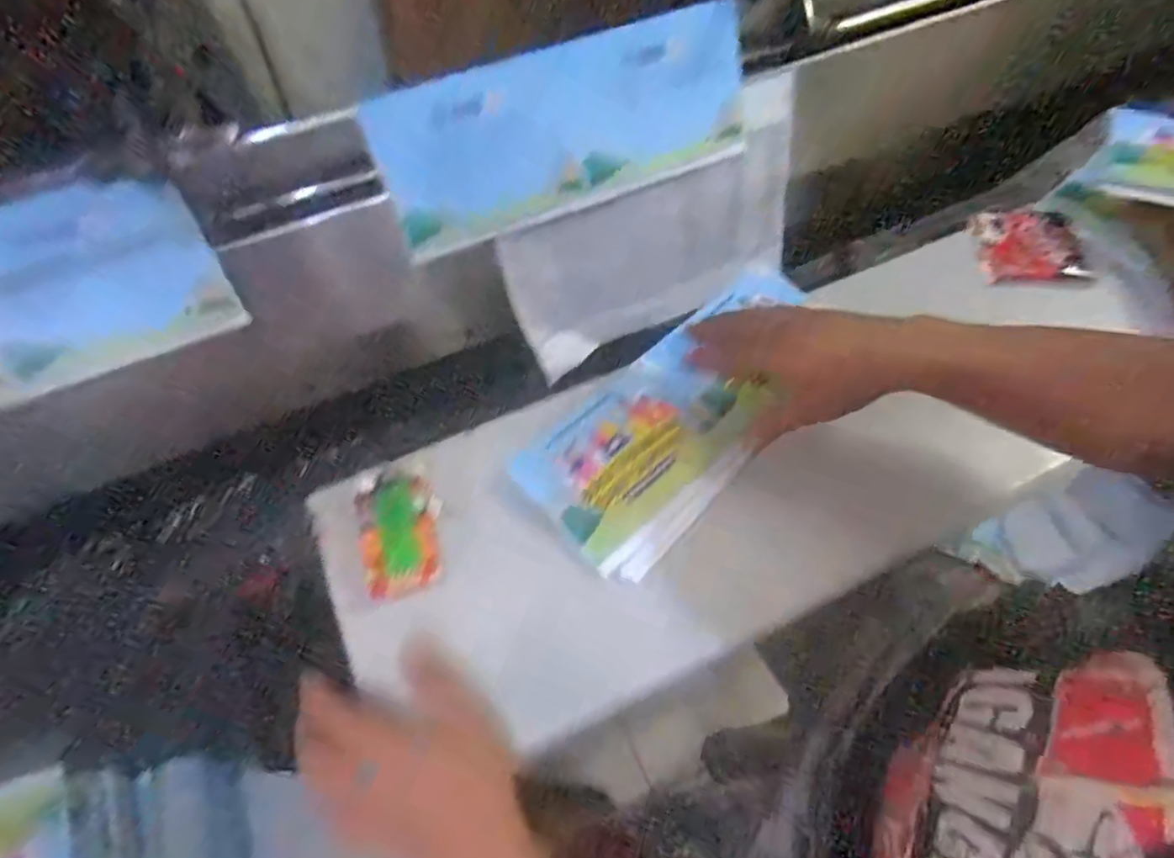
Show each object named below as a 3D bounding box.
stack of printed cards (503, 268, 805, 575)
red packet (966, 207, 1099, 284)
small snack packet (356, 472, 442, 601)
[{"bbox_3d":[0.092,-0.025,0.521,0.130,0.029,0.314,40,69,21],"label":"stack of printed cards"},{"bbox_3d":[0.431,-0.186,0.607,0.091,0.019,0.091,0,61,1],"label":"red packet"},{"bbox_3d":[-0.142,0.075,0.466,0.058,0.008,0.097,-12,61,-5],"label":"small snack packet"}]

